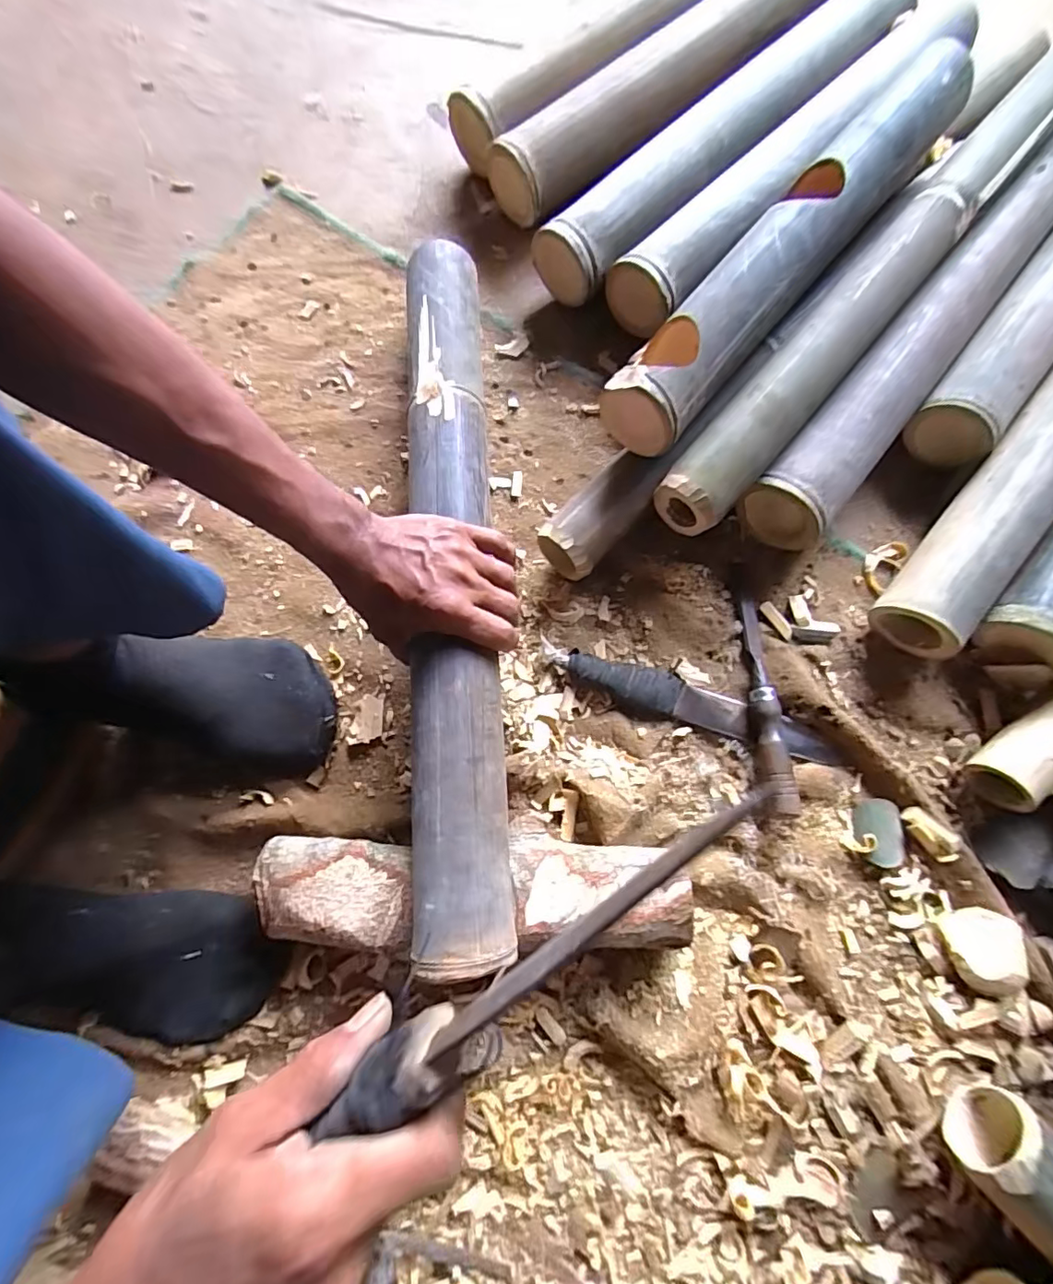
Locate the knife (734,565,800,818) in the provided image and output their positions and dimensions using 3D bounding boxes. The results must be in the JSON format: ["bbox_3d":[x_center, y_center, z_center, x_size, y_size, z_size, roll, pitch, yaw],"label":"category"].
[{"bbox_3d":[0.210,0.036,0.485,0.022,0.035,0.224,0,76,-1],"label":"knife"}]

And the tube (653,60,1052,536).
[{"bbox_3d":[0.330,-0.344,0.517,0.069,0.081,0.611,40,79,8],"label":"tube"}]

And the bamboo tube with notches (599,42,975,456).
[{"bbox_3d":[0.240,-0.364,0.490,0.083,0.061,0.491,40,79,8],"label":"bamboo tube with notches"}]

